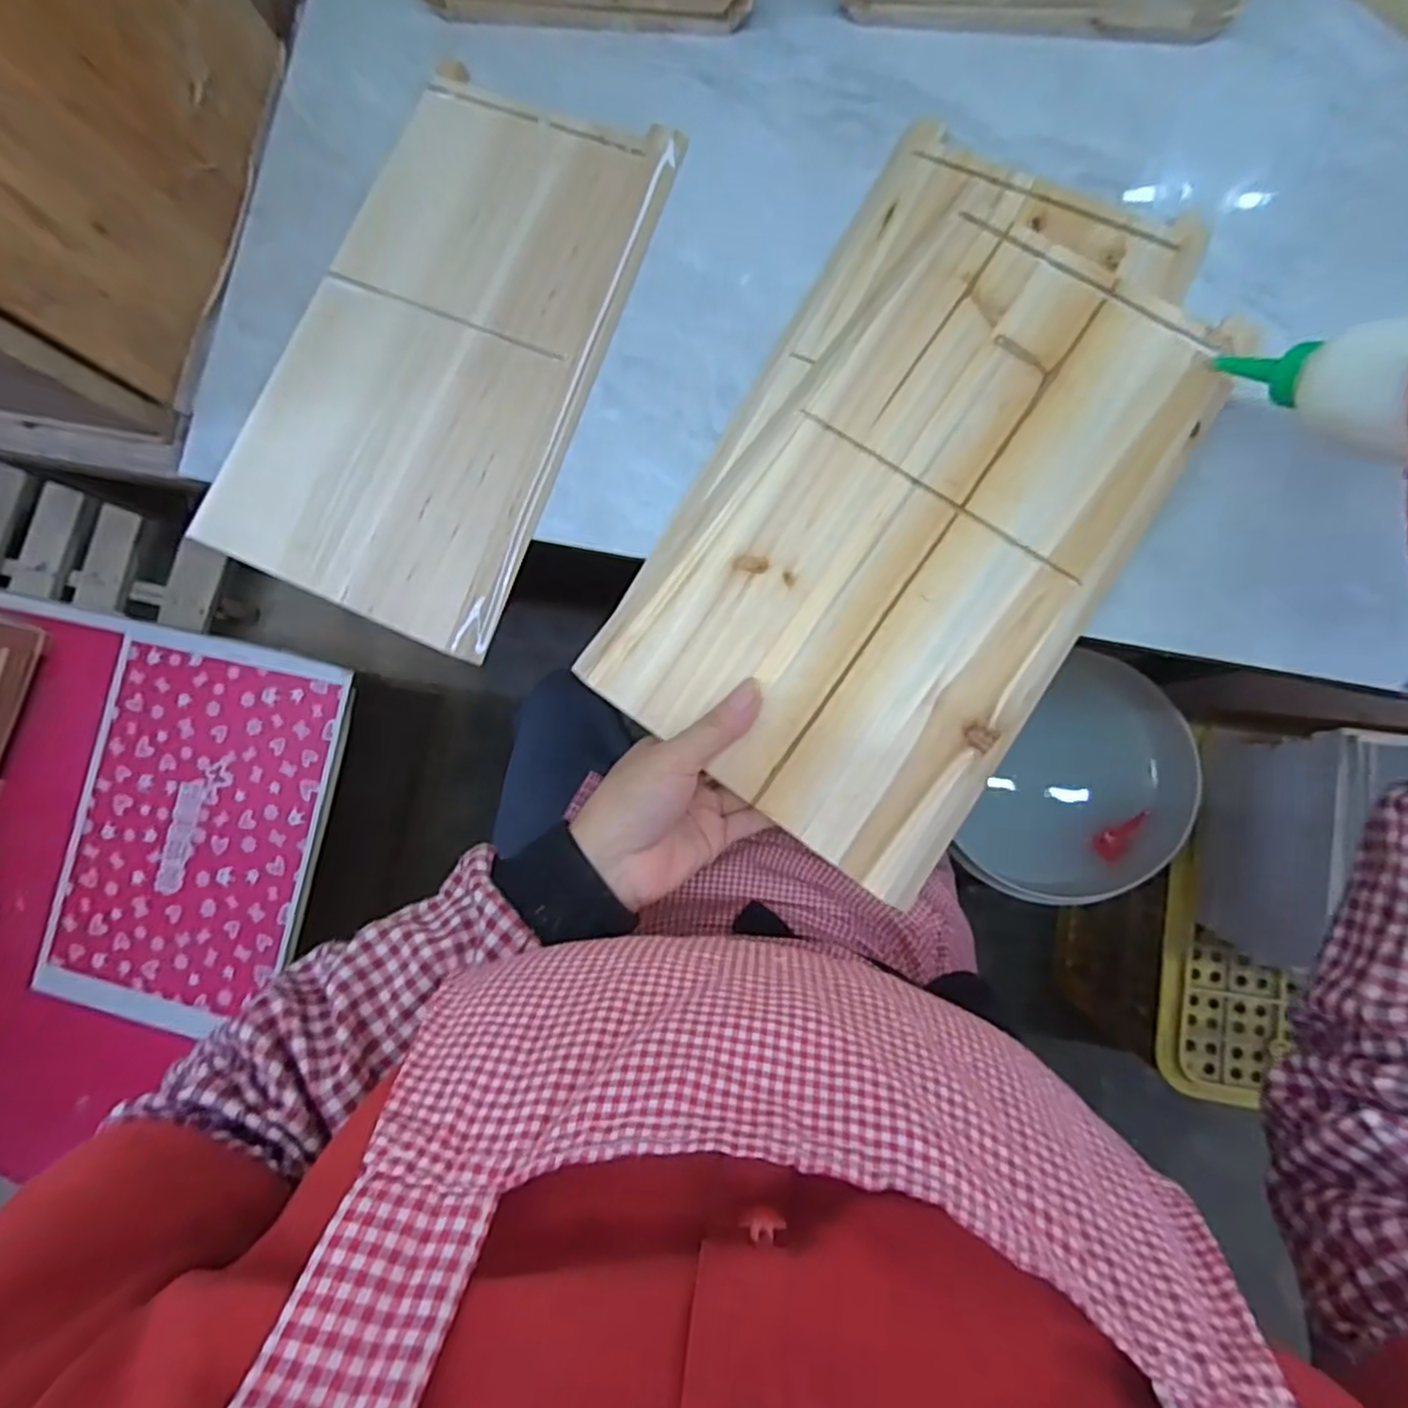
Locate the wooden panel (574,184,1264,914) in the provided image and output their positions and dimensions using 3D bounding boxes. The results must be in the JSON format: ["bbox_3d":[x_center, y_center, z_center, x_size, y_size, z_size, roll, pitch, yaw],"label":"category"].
[{"bbox_3d":[0.121,-0.110,0.408,0.225,0.024,0.373,33,91,9],"label":"wooden panel"}]

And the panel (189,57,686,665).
[{"bbox_3d":[-0.171,-0.234,0.479,0.207,0.029,0.356,24,89,9],"label":"panel"}]

